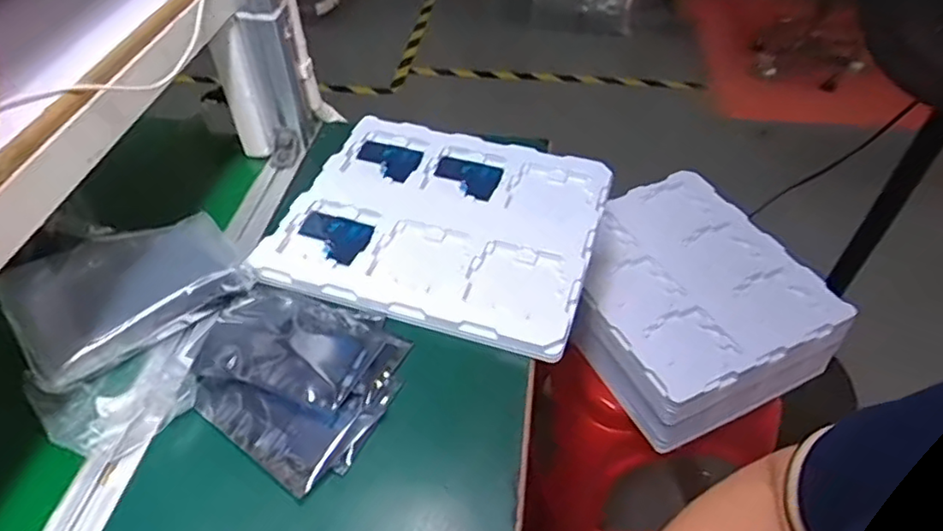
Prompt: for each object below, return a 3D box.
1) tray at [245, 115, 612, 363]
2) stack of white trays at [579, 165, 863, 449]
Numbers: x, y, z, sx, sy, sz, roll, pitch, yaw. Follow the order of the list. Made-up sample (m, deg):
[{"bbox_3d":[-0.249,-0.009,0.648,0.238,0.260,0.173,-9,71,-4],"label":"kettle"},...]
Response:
[{"bbox_3d":[-0.028,-0.054,0.674,0.318,0.018,0.285,13,49,11],"label":"tray"},{"bbox_3d":[0.286,0.044,0.856,0.276,0.116,0.327,-18,49,-17],"label":"stack of white trays"}]

